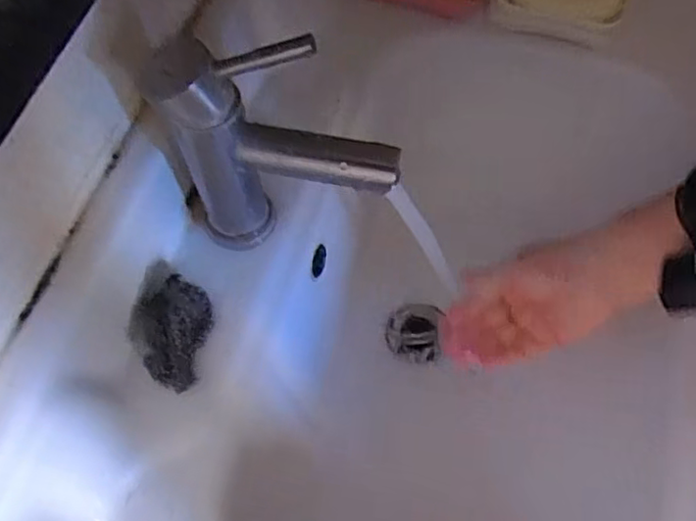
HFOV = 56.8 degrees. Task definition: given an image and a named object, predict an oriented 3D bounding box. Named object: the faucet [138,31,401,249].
[{"bbox_3d":[-0.038,-0.064,0.415,0.139,0.174,0.042,2,64,4],"label":"faucet"}]

